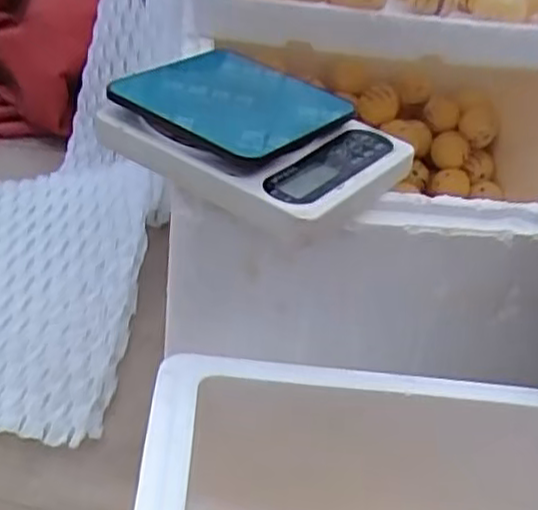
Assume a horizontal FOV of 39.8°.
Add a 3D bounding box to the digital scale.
[{"bbox_3d":[-0.006,-0.080,0.474,0.165,0.041,0.137,27,40,23],"label":"digital scale"}]

